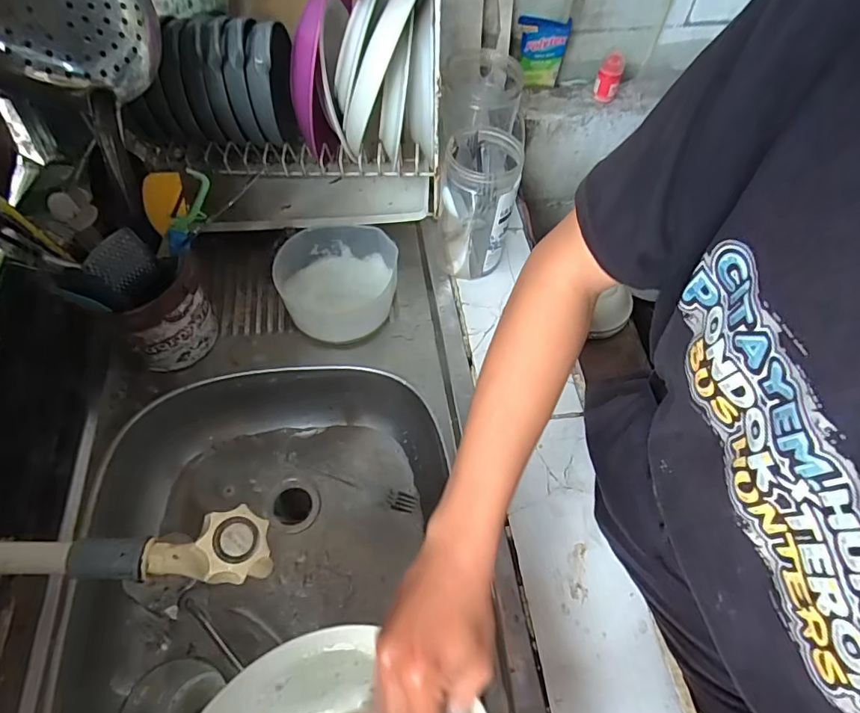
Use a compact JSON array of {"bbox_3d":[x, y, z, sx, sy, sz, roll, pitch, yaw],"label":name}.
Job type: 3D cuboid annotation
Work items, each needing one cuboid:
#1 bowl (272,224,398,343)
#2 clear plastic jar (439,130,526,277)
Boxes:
[{"bbox_3d":[-0.119,-0.094,0.638,0.146,0.072,0.147,2,57,-2],"label":"bowl"},{"bbox_3d":[0.057,-0.185,0.634,0.083,0.179,0.094,4,57,-1],"label":"clear plastic jar"}]

